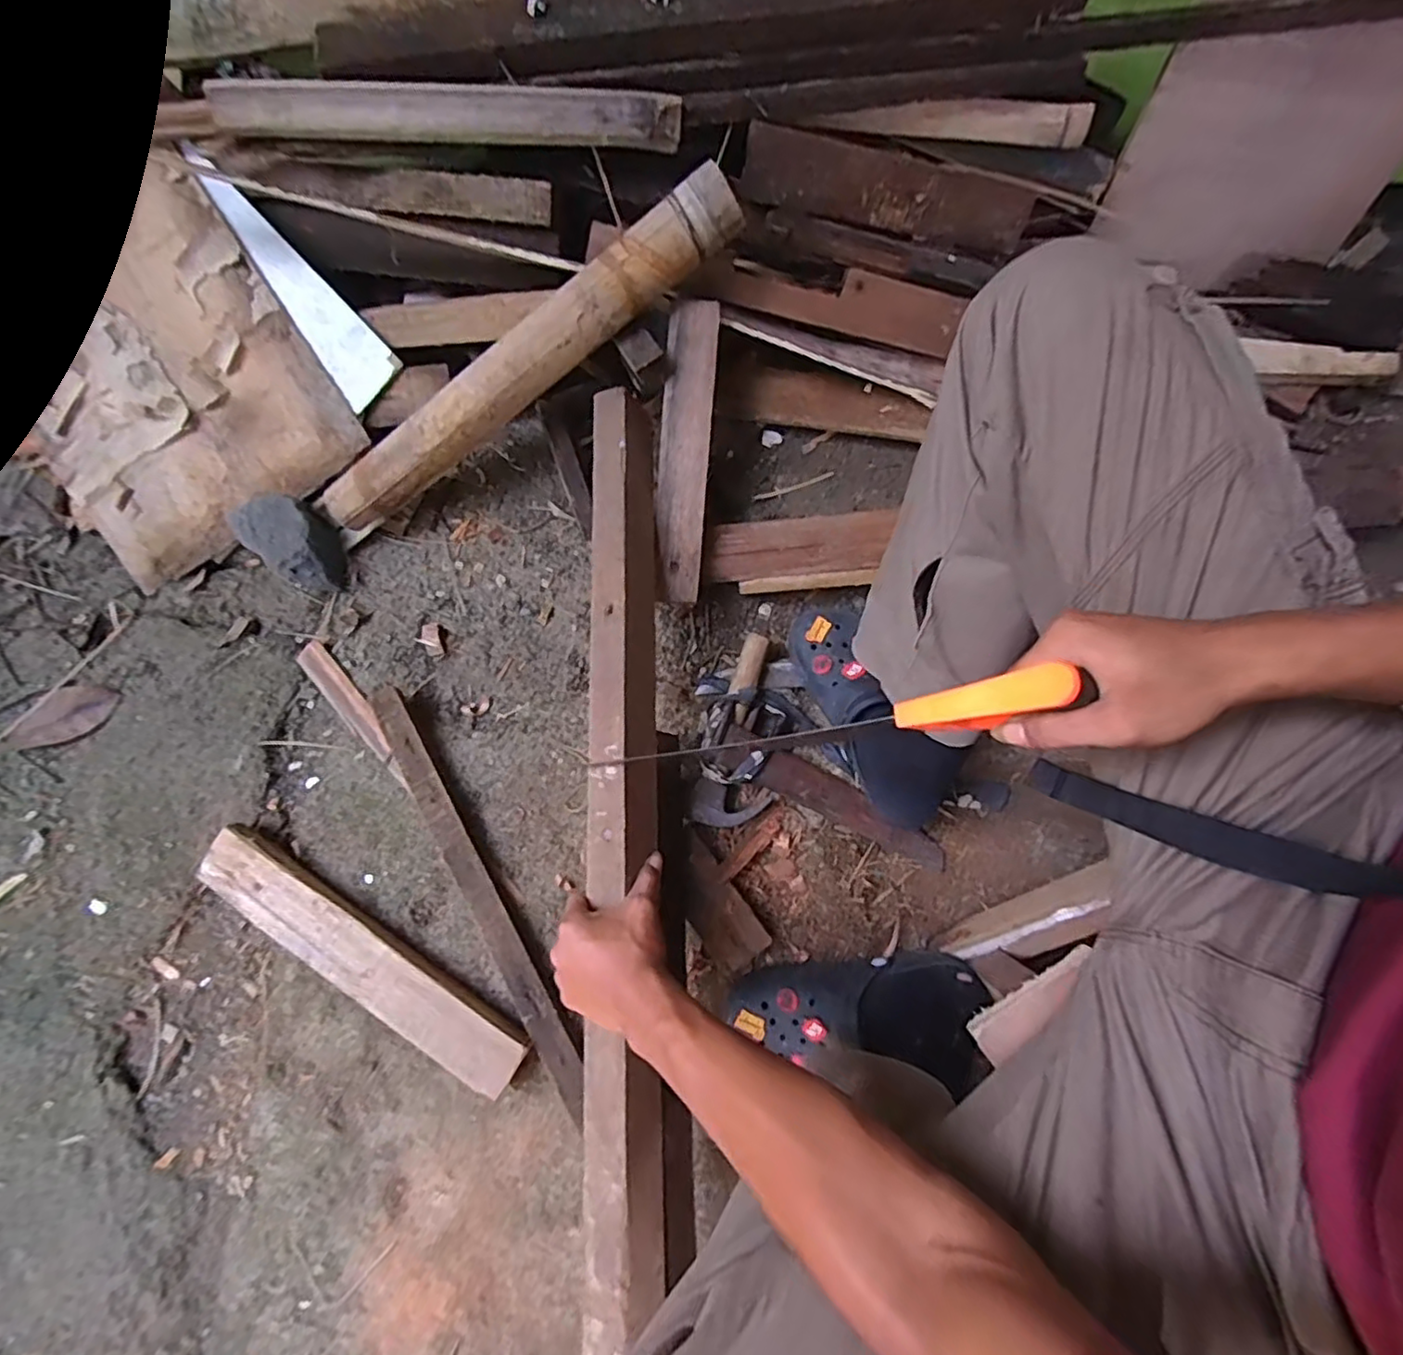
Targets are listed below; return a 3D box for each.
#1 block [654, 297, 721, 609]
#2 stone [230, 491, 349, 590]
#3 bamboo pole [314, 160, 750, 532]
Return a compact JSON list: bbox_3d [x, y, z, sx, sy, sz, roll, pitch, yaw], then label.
[{"bbox_3d":[-0.018,-0.237,0.690,0.055,0.017,0.305,5,97,2],"label":"block"},{"bbox_3d":[-0.472,-0.159,0.758,0.128,0.071,0.079,37,81,8],"label":"stone"},{"bbox_3d":[-0.192,-0.317,0.670,0.531,0.047,0.057,-32,79,14],"label":"bamboo pole"}]

